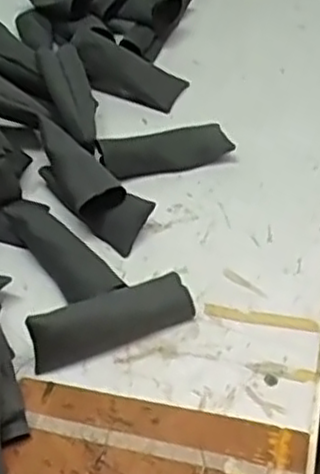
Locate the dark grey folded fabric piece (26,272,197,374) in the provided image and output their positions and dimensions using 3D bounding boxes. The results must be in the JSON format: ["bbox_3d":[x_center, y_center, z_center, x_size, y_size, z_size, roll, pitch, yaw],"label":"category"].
[{"bbox_3d":[-0.033,0.049,0.450,0.104,0.034,0.033,-19,49,-11],"label":"dark grey folded fabric piece"}]

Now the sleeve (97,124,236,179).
[{"bbox_3d":[0.006,-0.070,0.557,0.099,0.024,0.033,-18,49,-10],"label":"sleeve"}]

